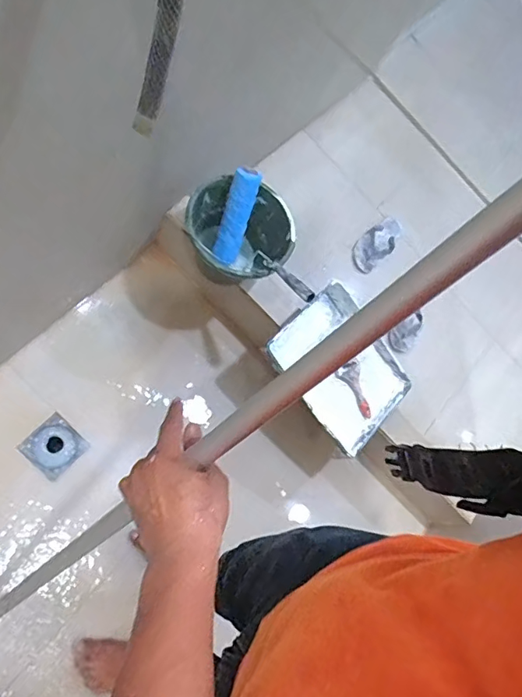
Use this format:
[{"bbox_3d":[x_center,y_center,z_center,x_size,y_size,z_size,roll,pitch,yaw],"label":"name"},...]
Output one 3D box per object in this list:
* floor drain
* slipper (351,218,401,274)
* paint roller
[{"bbox_3d":[-0.495,0.234,1.208,0.117,0.023,0.120,45,62,-6],"label":"floor drain"},{"bbox_3d":[0.386,-0.351,1.689,0.109,0.037,0.256,40,75,11],"label":"slipper"},{"bbox_3d":[0.021,-0.257,1.126,0.303,0.056,0.227,31,116,32],"label":"paint roller"}]

